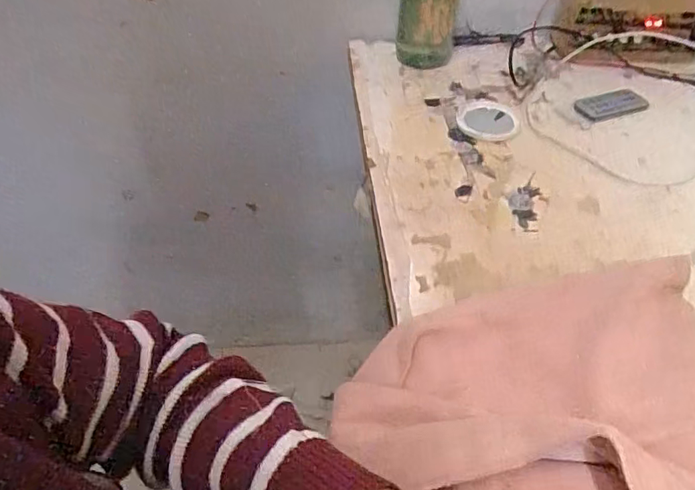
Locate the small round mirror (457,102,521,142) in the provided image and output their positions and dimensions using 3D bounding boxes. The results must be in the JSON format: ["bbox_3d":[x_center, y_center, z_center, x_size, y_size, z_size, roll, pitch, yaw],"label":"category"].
[{"bbox_3d":[0.166,-0.148,0.616,0.071,0.007,0.076,-1,46,1],"label":"small round mirror"}]

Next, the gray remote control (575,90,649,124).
[{"bbox_3d":[0.319,-0.170,0.634,0.089,0.004,0.046,-16,47,-14],"label":"gray remote control"}]

